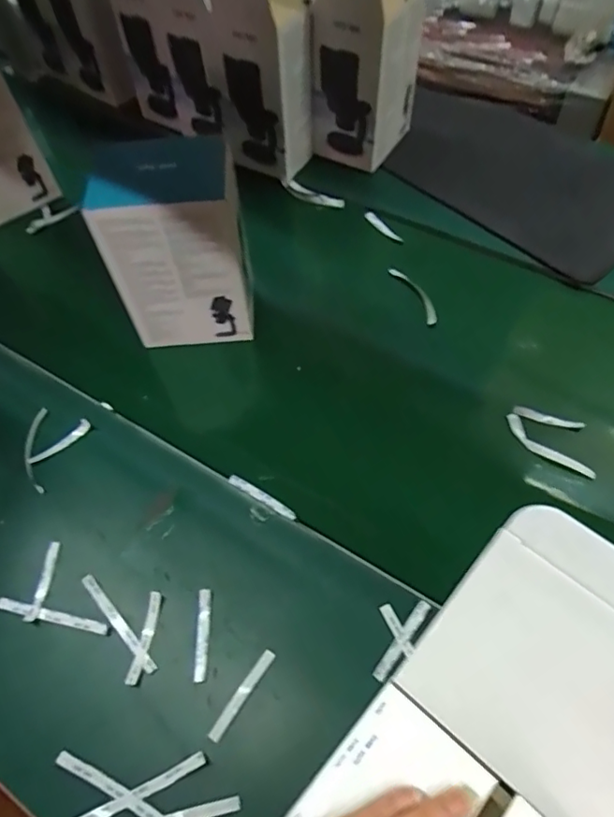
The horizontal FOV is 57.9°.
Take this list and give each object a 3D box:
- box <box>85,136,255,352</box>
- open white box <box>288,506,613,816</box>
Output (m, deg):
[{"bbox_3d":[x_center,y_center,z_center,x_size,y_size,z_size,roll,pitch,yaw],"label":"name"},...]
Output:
[{"bbox_3d":[-0.156,-0.194,0.693,0.158,0.234,0.107,-5,57,1],"label":"box"},{"bbox_3d":[0.106,0.180,0.274,0.144,0.043,0.231,37,96,25],"label":"open white box"}]

